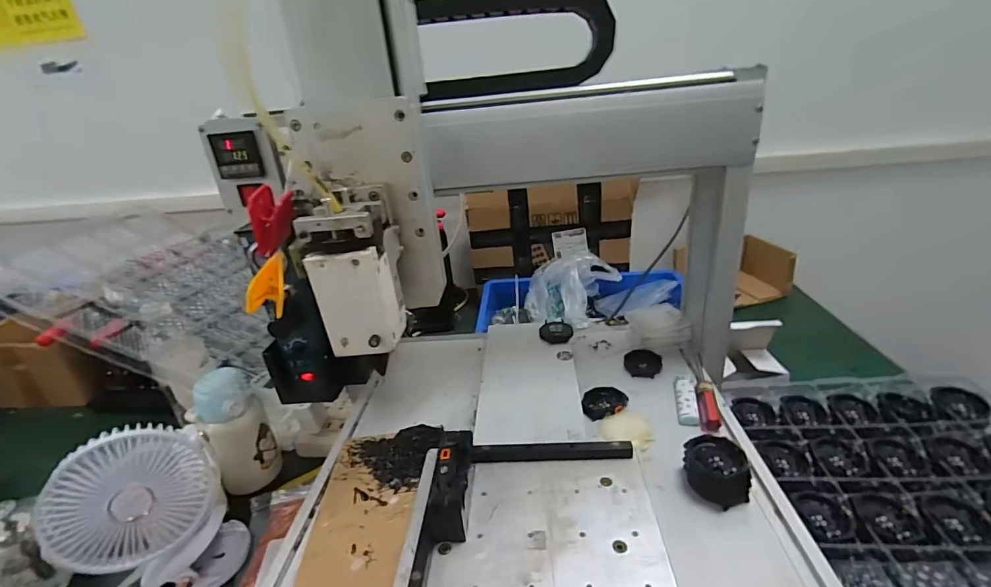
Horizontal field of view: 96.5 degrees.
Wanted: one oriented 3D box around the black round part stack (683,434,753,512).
[{"bbox_3d":[0.203,0.163,0.406,0.047,0.038,0.051,-5,26,2],"label":"black round part stack"}]

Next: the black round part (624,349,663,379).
[{"bbox_3d":[0.196,0.091,0.588,0.047,0.017,0.047,2,27,16],"label":"black round part"}]

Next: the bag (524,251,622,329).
[{"bbox_3d":[0.165,-0.011,0.939,0.190,0.097,0.171,1,27,13],"label":"bag"}]

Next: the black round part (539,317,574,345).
[{"bbox_3d":[0.088,0.053,0.636,0.047,0.012,0.046,-4,26,3],"label":"black round part"}]

